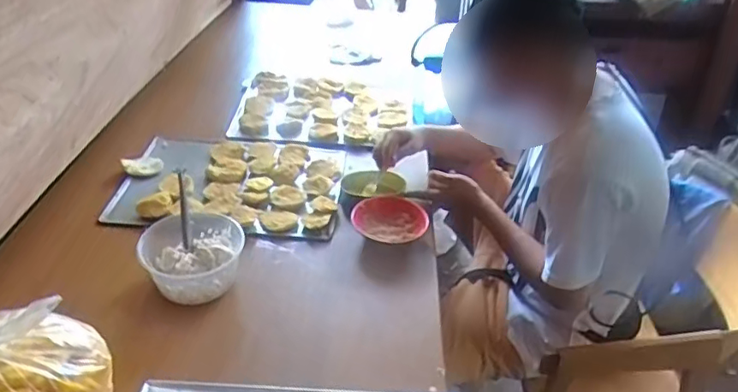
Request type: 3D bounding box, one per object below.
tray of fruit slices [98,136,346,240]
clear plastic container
[{"bbox_3d":[-0.304,-0.045,1.270,0.479,0.047,0.391,2,32,-1],"label":"tray of fruit slices"},{"bbox_3d":[-0.309,0.102,1.017,0.165,0.072,0.189,4,35,-3],"label":"clear plastic container"}]

